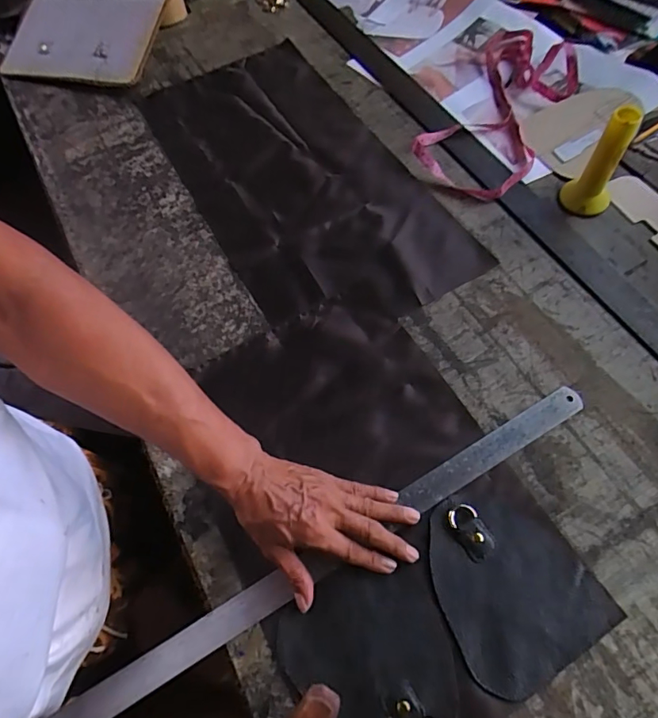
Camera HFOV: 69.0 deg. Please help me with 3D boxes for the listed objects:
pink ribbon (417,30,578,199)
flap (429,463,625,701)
[{"bbox_3d":[0.255,-0.367,0.694,0.154,0.034,0.353,28,66,16],"label":"pink ribbon"},{"bbox_3d":[0.158,0.192,0.427,0.135,0.006,0.155,-27,64,-12],"label":"flap"}]

